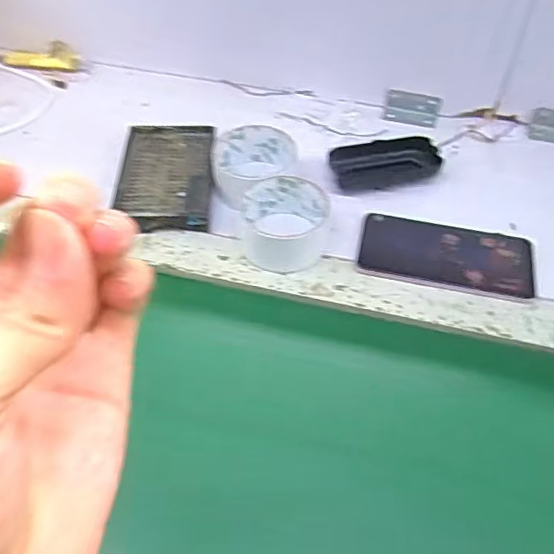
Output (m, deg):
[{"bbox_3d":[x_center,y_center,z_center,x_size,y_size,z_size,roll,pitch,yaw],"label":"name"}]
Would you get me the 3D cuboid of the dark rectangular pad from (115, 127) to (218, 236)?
[{"bbox_3d":[-0.109,-0.102,0.572,0.089,0.026,0.138,0,53,0],"label":"dark rectangular pad"}]

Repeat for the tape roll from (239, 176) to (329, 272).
[{"bbox_3d":[0.008,-0.051,0.519,0.078,0.036,0.082,0,53,0],"label":"tape roll"}]

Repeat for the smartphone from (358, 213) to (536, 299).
[{"bbox_3d":[0.154,-0.024,0.519,0.151,0.010,0.076,11,53,8],"label":"smartphone"}]

